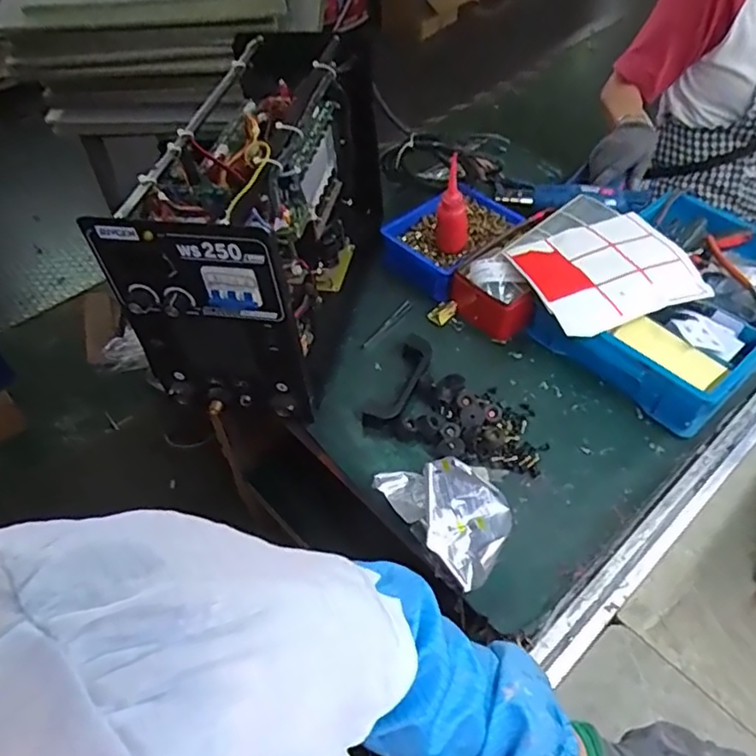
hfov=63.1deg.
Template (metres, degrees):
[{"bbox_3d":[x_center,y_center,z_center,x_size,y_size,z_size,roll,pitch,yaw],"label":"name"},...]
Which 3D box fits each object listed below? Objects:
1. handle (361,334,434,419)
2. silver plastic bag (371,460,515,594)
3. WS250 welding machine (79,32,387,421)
[{"bbox_3d":[0.034,0.003,0.840,0.048,0.025,0.154,22,53,18],"label":"handle"},{"bbox_3d":[0.080,0.149,0.693,0.094,0.068,0.163,-29,55,-22],"label":"silver plastic bag"},{"bbox_3d":[-0.136,-0.219,0.846,0.209,0.317,0.493,10,51,9],"label":"WS250 welding machine"}]

